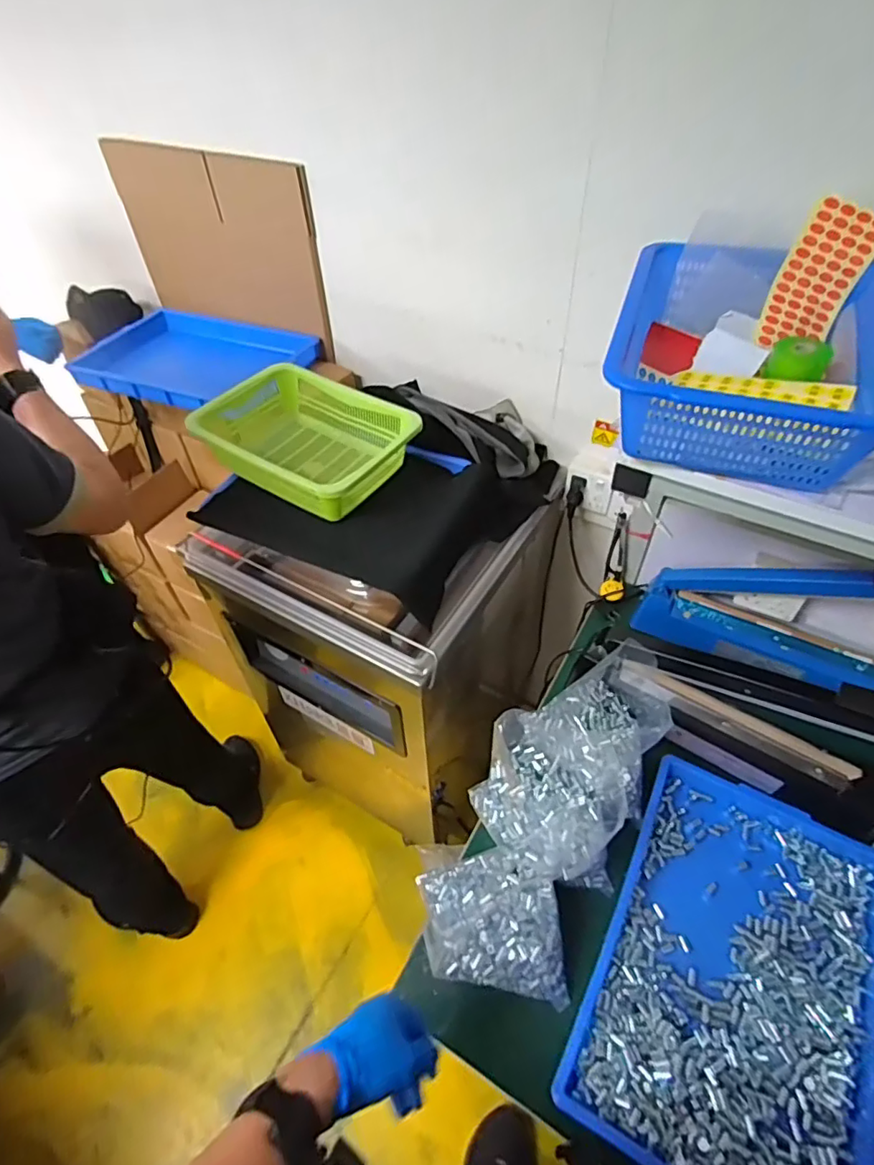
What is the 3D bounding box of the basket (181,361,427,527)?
[{"bbox_3d":[-0.214,-0.235,0.936,0.314,0.123,0.245,24,54,22],"label":"basket"}]

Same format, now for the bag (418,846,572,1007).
[{"bbox_3d":[0.065,0.402,0.665,0.159,0.073,0.155,-6,49,-4],"label":"bag"}]

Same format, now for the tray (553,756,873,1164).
[{"bbox_3d":[0.342,0.439,0.643,0.283,0.045,0.426,22,53,20],"label":"tray"}]

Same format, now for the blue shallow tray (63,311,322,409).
[{"bbox_3d":[-0.490,-0.461,1.167,0.441,0.034,0.303,13,50,13],"label":"blue shallow tray"}]

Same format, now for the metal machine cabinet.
[{"bbox_3d":[-0.068,0.115,1.246,0.461,0.870,0.532,29,55,24],"label":"metal machine cabinet"}]

